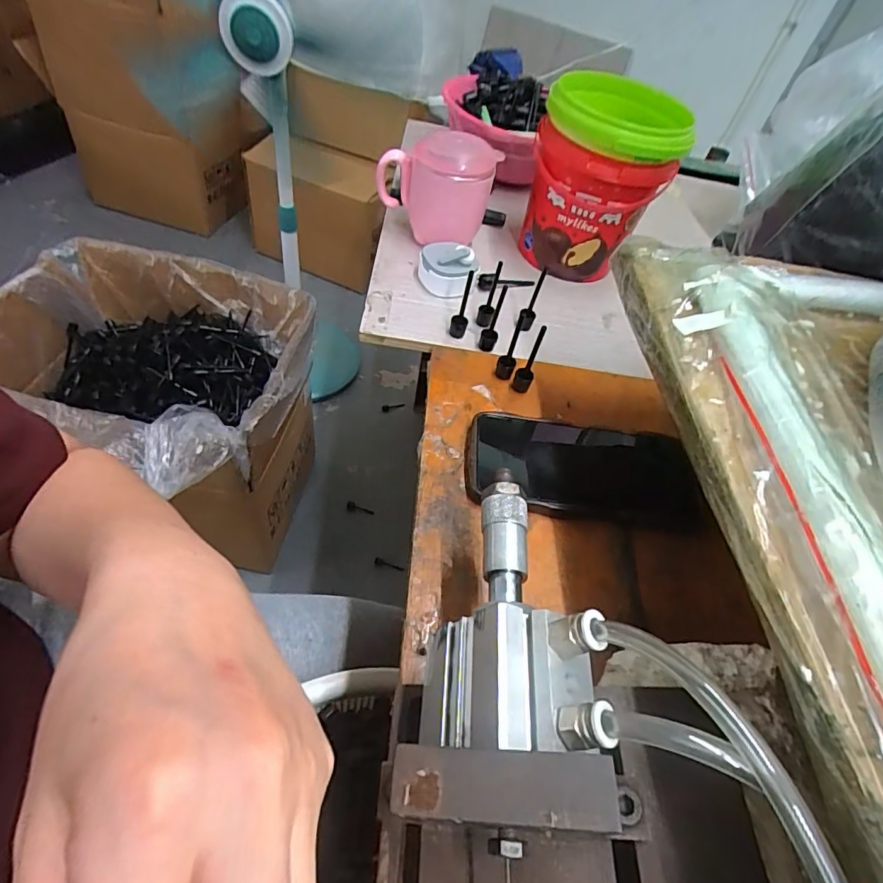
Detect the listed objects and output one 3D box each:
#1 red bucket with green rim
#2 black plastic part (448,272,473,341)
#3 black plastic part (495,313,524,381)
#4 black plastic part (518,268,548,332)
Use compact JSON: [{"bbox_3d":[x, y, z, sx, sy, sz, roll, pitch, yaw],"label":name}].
[{"bbox_3d":[0.149,-0.257,0.504,0.126,0.150,0.132,18,51,2],"label":"red bucket with green rim"},{"bbox_3d":[0.017,-0.117,0.429,0.015,0.065,0.012,10,51,-4],"label":"black plastic part"},{"bbox_3d":[0.056,-0.075,0.406,0.015,0.054,0.018,17,51,1],"label":"black plastic part"},{"bbox_3d":[0.082,-0.128,0.452,0.014,0.066,0.013,18,51,2],"label":"black plastic part"}]

